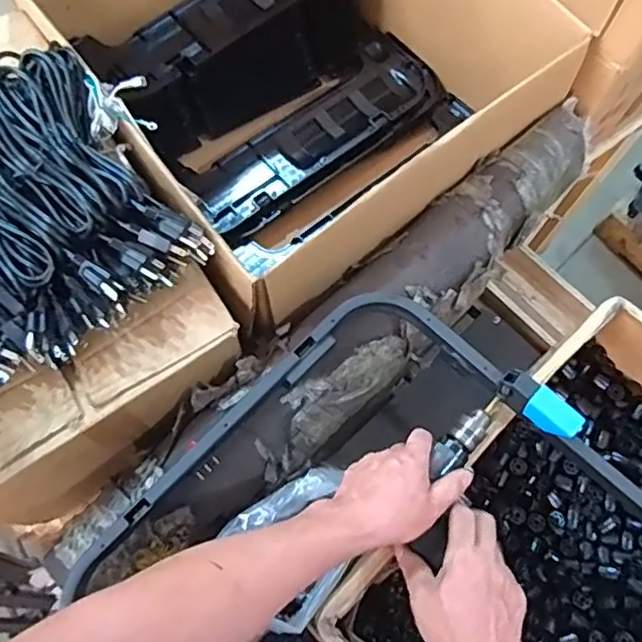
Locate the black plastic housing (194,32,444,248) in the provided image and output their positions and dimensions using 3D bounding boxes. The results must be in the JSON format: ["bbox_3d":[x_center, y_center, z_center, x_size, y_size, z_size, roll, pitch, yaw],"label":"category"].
[{"bbox_3d":[0.007,-0.306,0.977,0.435,0.058,0.166,-42,75,-15],"label":"black plastic housing"}]

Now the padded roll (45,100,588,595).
[{"bbox_3d":[0.057,0.012,0.721,0.828,0.095,0.130,-39,75,-14],"label":"padded roll"}]

